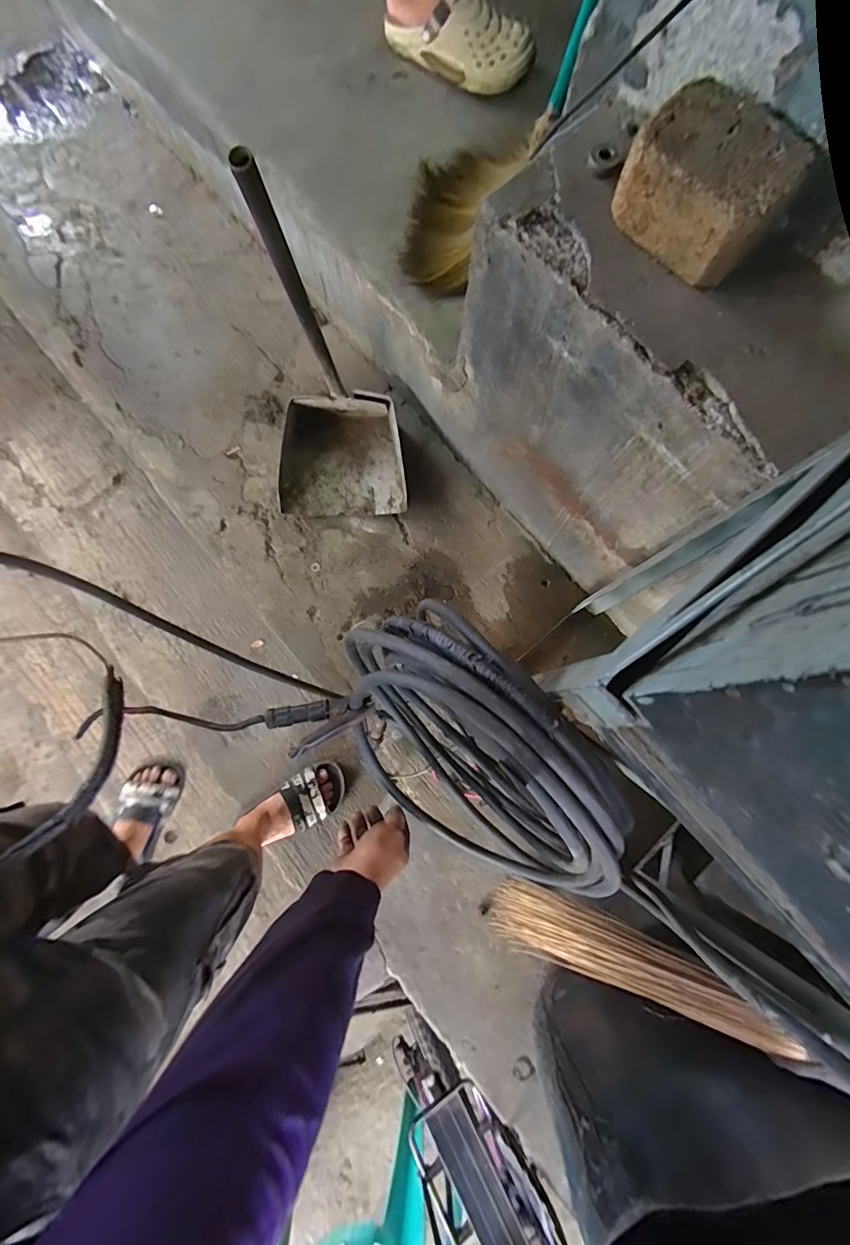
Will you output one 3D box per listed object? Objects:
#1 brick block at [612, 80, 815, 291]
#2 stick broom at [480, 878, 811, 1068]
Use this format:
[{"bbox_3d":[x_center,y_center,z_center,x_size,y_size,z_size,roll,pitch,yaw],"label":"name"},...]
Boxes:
[{"bbox_3d":[0.274,-0.427,0.470,0.144,0.089,0.095,44,82,6],"label":"brick block"},{"bbox_3d":[0.271,0.486,0.690,0.047,0.455,0.110,9,77,-37],"label":"stick broom"}]

